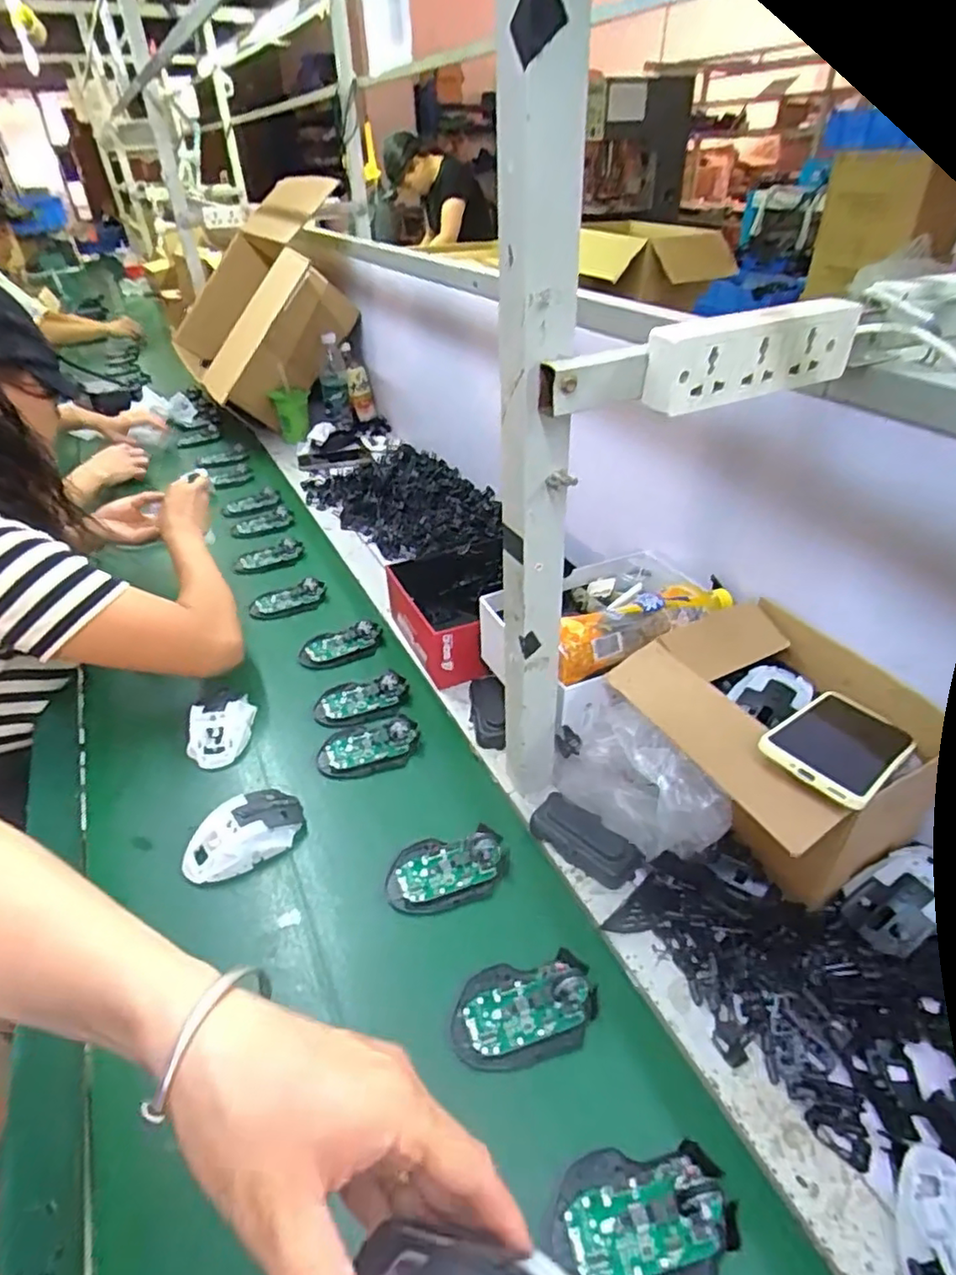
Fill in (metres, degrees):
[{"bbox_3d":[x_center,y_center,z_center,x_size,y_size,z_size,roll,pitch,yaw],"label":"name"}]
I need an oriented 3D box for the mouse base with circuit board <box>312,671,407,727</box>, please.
[{"bbox_3d":[-0.145,0.077,0.798,0.115,0.019,0.069,-12,38,-8],"label":"mouse base with circuit board"}]

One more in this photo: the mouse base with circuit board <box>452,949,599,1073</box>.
[{"bbox_3d":[0.037,0.294,0.506,0.113,0.021,0.071,-9,37,-5],"label":"mouse base with circuit board"}]

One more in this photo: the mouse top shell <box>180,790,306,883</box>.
[{"bbox_3d":[-0.233,0.196,0.638,0.119,0.043,0.066,-28,43,-26],"label":"mouse top shell"}]

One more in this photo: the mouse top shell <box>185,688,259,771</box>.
[{"bbox_3d":[-0.306,0.108,0.758,0.062,0.045,0.106,-5,37,1],"label":"mouse top shell"}]

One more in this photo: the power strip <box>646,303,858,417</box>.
[{"bbox_3d":[0.188,-0.193,0.438,0.167,0.052,0.023,-17,39,-15],"label":"power strip"}]

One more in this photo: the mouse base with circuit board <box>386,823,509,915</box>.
[{"bbox_3d":[-0.029,0.219,0.608,0.114,0.020,0.072,-16,38,-13],"label":"mouse base with circuit board"}]

